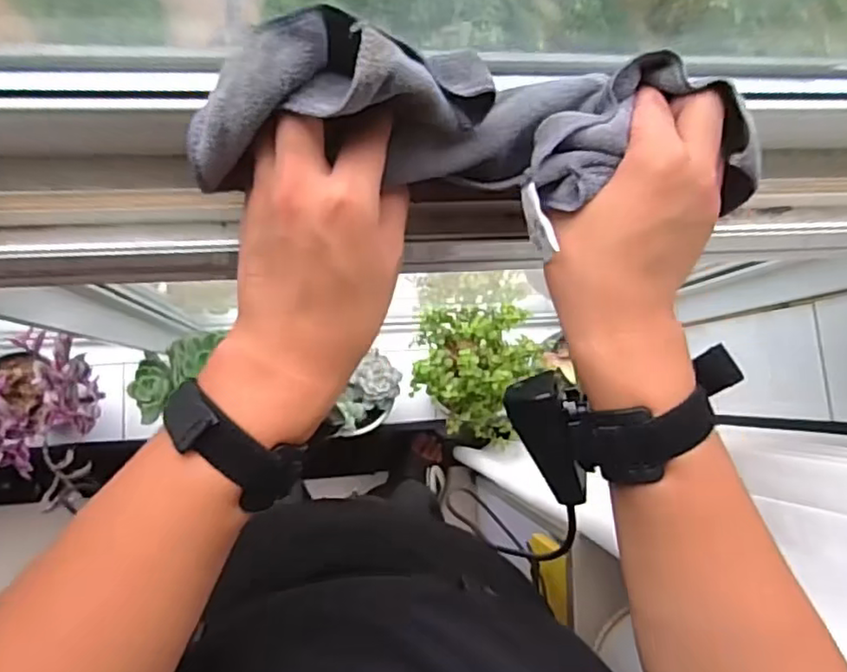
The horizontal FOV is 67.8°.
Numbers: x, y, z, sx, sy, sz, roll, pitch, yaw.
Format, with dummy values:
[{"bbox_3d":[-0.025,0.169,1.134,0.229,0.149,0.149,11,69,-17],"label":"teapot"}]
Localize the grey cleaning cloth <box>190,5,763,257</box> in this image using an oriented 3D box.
[{"bbox_3d":[0.033,-0.094,0.300,0.265,0.068,0.086,2,84,-14],"label":"grey cleaning cloth"}]

